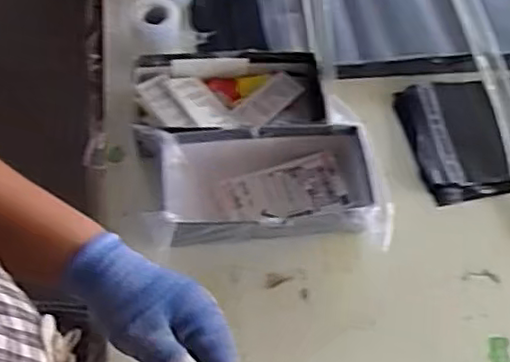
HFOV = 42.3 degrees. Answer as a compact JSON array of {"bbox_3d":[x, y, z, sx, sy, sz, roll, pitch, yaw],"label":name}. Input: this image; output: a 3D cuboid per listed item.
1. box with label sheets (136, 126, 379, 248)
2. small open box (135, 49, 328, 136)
[{"bbox_3d":[0.004,0.008,0.695,0.233,0.070,0.125,-3,57,-7],"label":"box with label sheets"},{"bbox_3d":[-0.029,-0.088,0.751,0.212,0.051,0.112,-1,57,-6],"label":"small open box"}]

